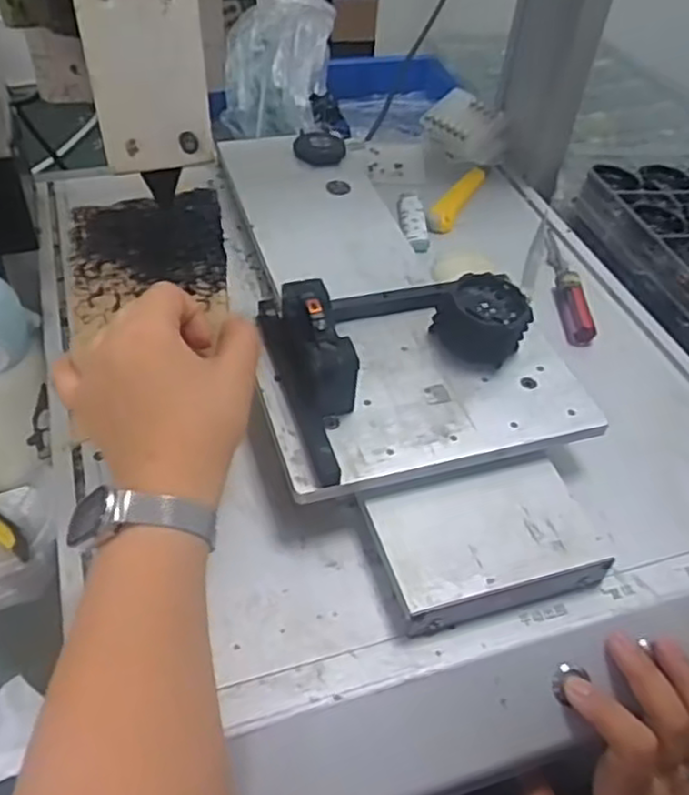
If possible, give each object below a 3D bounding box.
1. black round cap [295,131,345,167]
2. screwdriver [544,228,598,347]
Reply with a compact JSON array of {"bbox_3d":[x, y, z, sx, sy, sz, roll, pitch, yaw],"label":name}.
[{"bbox_3d":[-0.023,-0.236,0.684,0.047,0.012,0.047,3,47,-4],"label":"black round cap"},{"bbox_3d":[0.182,-0.100,0.594,0.022,0.016,0.148,4,47,-3],"label":"screwdriver"}]

